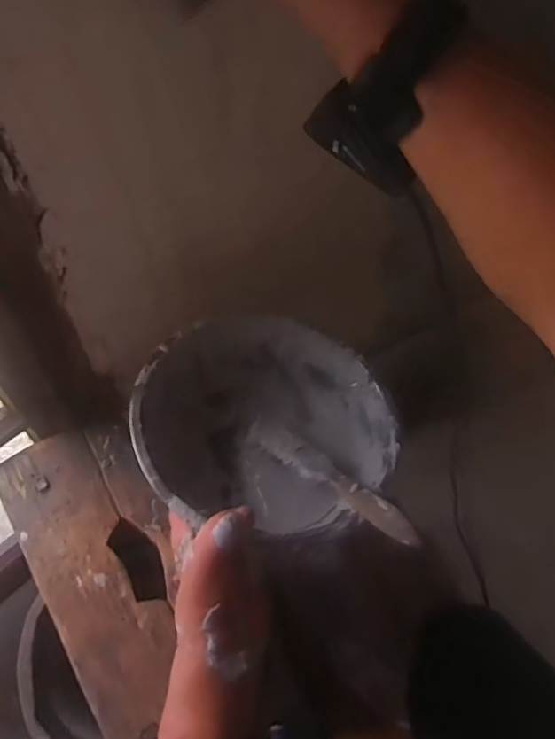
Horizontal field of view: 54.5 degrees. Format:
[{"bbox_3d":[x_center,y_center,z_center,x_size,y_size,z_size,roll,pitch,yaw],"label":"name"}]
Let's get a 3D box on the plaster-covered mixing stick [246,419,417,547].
[{"bbox_3d":[0.038,0.080,0.408,0.024,0.011,0.166,-37,40,-23],"label":"plaster-covered mixing stick"}]

